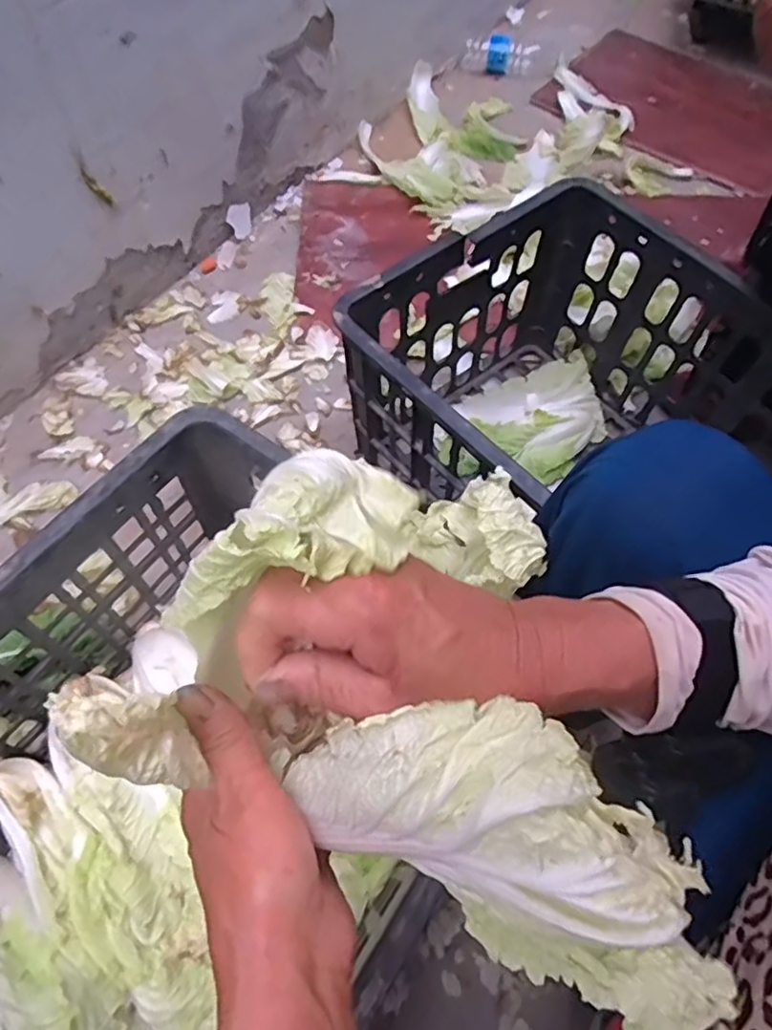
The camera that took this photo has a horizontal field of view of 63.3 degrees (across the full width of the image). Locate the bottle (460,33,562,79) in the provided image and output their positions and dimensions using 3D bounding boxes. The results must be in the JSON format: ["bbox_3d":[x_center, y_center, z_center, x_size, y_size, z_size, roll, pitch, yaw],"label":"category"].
[{"bbox_3d":[0.266,-0.972,1.334,0.197,0.062,0.057,11,60,6],"label":"bottle"}]

